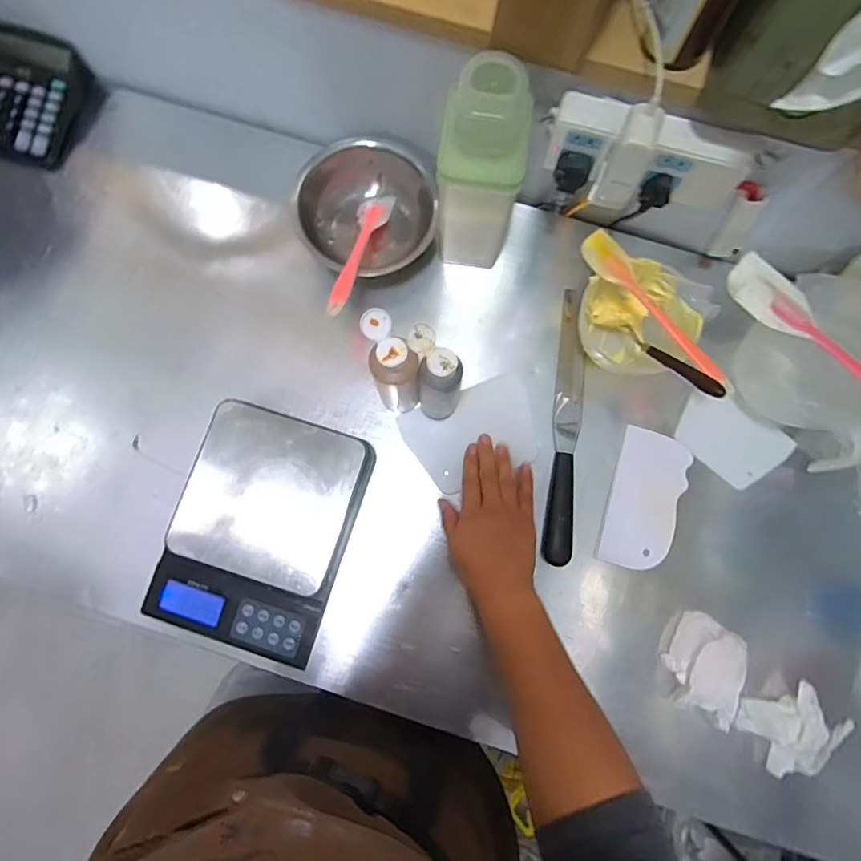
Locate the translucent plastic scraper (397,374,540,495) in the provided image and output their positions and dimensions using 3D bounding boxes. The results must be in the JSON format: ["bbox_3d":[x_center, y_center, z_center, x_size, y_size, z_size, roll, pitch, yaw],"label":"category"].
[{"bbox_3d":[0.048,0.004,0.560,0.146,0.009,0.099,-21,86,-8],"label":"translucent plastic scraper"}]

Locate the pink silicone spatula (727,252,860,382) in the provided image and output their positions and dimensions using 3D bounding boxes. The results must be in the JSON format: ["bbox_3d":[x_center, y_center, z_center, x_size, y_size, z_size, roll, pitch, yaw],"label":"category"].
[{"bbox_3d":[0.398,-0.071,0.465,0.265,0.022,0.061,42,82,8],"label":"pink silicone spatula"}]

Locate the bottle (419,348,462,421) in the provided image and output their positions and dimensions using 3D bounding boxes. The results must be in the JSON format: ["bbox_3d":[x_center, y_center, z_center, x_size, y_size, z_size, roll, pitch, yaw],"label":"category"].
[{"bbox_3d":[0.010,-0.042,0.503,0.036,0.130,0.038,0,79,1],"label":"bottle"}]

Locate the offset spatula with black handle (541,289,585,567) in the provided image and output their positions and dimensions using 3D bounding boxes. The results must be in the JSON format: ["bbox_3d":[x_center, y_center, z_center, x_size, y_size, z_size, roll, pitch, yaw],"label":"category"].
[{"bbox_3d":[0.155,-0.008,0.571,0.031,0.025,0.309,7,79,2],"label":"offset spatula with black handle"}]

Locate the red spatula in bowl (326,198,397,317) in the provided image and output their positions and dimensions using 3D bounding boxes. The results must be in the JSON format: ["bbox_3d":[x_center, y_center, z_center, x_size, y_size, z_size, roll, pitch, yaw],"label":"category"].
[{"bbox_3d":[-0.079,-0.201,0.549,0.034,0.013,0.204,11,56,3],"label":"red spatula in bowl"}]

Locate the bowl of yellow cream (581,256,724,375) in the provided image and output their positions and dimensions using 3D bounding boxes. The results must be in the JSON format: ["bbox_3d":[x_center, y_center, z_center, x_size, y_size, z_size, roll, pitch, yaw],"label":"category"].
[{"bbox_3d":[0.226,-0.124,0.550,0.122,0.073,0.115,0,79,1],"label":"bowl of yellow cream"}]

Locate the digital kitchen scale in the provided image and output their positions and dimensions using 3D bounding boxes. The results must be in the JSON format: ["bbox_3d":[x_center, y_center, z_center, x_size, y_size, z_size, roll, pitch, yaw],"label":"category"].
[{"bbox_3d":[-0.174,0.103,0.516,0.171,0.043,0.236,19,79,5],"label":"digital kitchen scale"}]

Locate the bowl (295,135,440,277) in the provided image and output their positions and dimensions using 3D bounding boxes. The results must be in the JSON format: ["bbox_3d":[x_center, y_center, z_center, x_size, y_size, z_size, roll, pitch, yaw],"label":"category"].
[{"bbox_3d":[-0.071,-0.246,0.576,0.153,0.080,0.151,0,79,1],"label":"bowl"}]

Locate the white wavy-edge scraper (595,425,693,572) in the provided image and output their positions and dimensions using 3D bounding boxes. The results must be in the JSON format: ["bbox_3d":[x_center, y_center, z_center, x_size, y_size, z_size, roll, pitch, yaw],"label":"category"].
[{"bbox_3d":[0.236,0.077,0.546,0.075,0.011,0.149,16,84,3],"label":"white wavy-edge scraper"}]

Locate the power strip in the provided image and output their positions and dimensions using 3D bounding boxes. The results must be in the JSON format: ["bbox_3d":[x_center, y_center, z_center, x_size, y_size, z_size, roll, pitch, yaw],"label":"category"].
[{"bbox_3d":[0.200,-0.259,0.463,0.179,0.064,0.035,19,79,5],"label":"power strip"}]

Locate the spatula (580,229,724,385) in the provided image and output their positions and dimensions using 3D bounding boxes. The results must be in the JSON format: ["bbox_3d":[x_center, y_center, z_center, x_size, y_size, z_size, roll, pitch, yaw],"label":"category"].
[{"bbox_3d":[0.227,-0.126,0.514,0.032,0.022,0.195,-39,81,-7],"label":"spatula"}]

